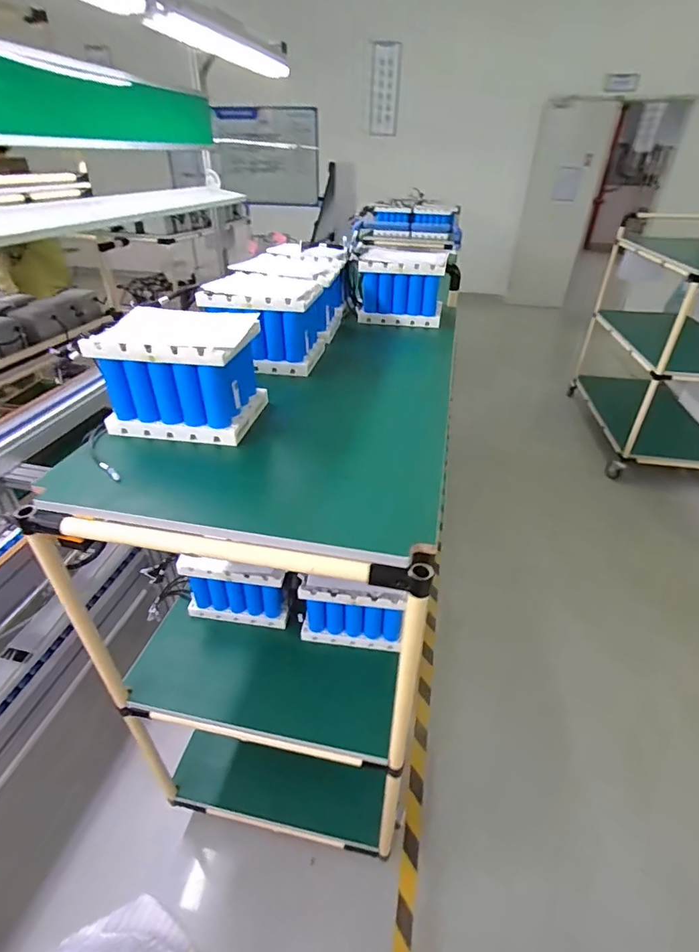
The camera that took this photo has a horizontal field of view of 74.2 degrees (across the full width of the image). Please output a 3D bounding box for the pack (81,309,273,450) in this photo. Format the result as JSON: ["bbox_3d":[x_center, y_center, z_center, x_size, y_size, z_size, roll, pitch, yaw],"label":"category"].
[{"bbox_3d":[-0.285,-0.179,0.793,0.230,0.178,0.158,5,35,6],"label":"pack"}]

